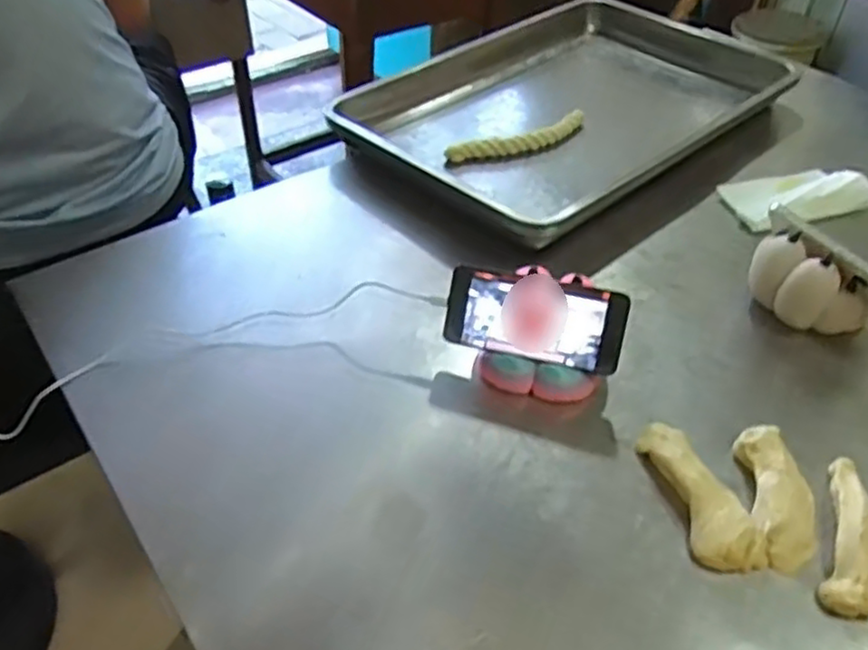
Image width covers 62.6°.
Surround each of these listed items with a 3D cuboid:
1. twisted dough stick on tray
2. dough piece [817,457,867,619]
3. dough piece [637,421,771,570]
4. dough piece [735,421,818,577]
[{"bbox_3d":[0.121,-0.258,1.001,0.214,0.030,0.034,-18,46,-18],"label":"twisted dough stick on tray"},{"bbox_3d":[0.329,0.162,0.552,0.044,0.028,0.132,18,46,18],"label":"dough piece"},{"bbox_3d":[0.214,0.135,0.581,0.053,0.029,0.138,-10,44,-10],"label":"dough piece"},{"bbox_3d":[0.279,0.137,0.576,0.050,0.031,0.118,6,44,6],"label":"dough piece"}]

